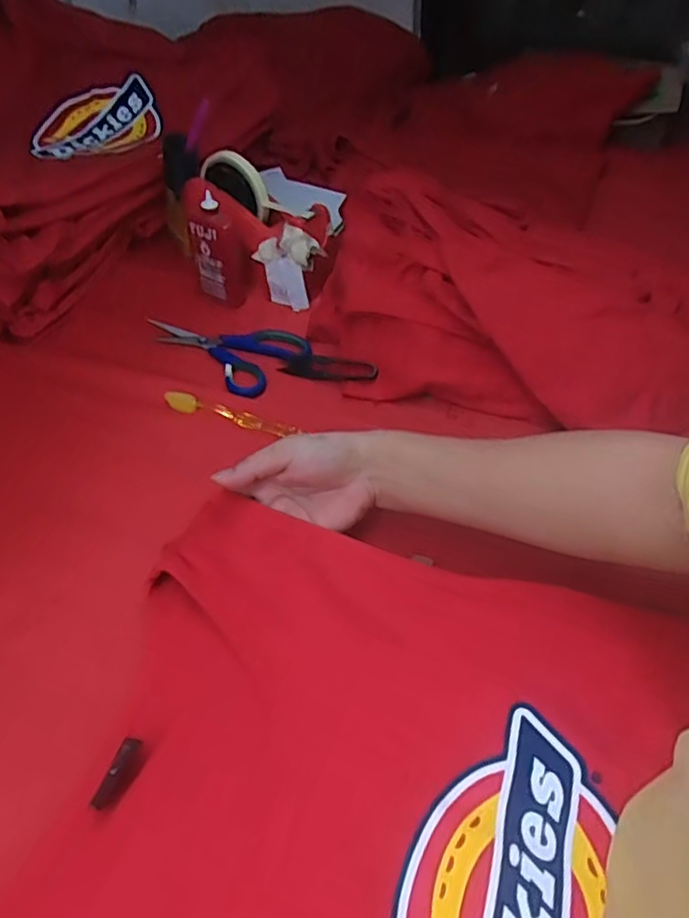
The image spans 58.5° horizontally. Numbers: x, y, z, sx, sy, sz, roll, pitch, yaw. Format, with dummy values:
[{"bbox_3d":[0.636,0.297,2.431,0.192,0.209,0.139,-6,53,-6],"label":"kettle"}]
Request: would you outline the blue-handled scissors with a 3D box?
[{"bbox_3d":[-0.127,-0.122,0.634,0.167,0.006,0.100,28,54,22],"label":"blue-handled scissors"}]

